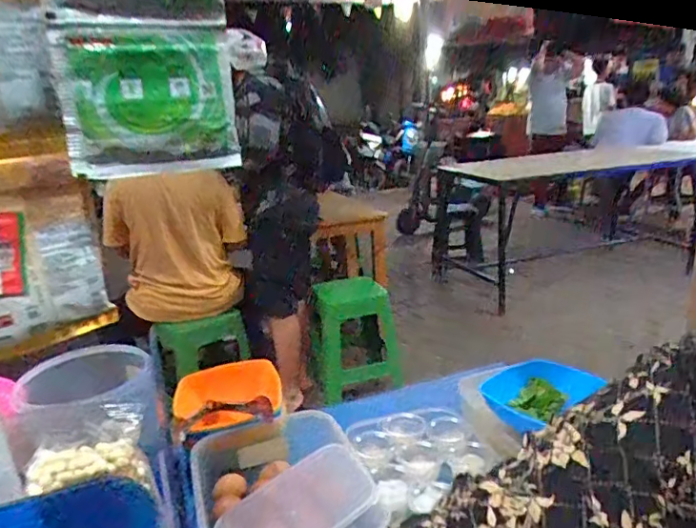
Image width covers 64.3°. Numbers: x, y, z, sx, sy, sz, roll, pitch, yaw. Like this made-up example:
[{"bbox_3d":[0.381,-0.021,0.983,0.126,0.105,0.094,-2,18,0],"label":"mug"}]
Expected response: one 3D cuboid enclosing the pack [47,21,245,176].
[{"bbox_3d":[-0.114,-0.095,0.323,0.095,0.079,0.014,-7,20,-18],"label":"pack"}]

